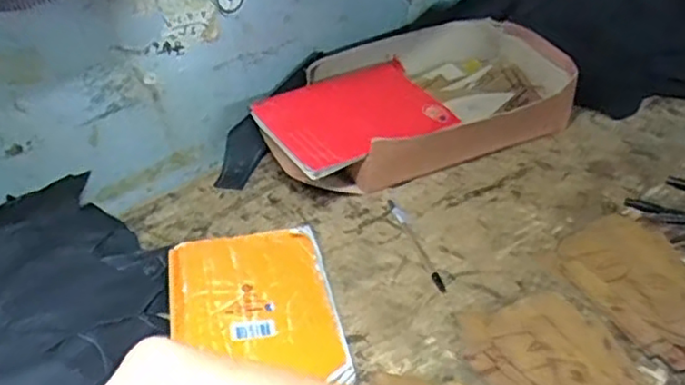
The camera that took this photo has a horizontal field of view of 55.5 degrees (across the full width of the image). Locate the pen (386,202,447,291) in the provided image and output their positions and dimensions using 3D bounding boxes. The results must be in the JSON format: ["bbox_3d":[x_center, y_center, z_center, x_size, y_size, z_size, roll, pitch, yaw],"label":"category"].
[{"bbox_3d":[0.074,0.051,0.664,0.011,0.010,0.136,-13,38,-12],"label":"pen"}]

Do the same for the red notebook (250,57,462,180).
[{"bbox_3d":[0.017,-0.094,0.739,0.196,0.018,0.140,-24,42,-24],"label":"red notebook"}]

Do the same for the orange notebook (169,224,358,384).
[{"bbox_3d":[-0.081,0.103,0.596,0.145,0.019,0.178,-10,38,-8],"label":"orange notebook"}]

